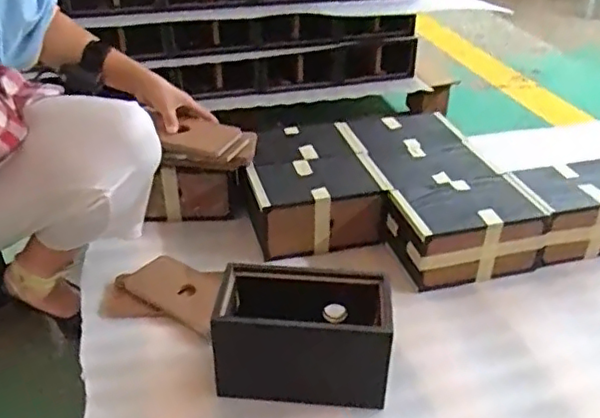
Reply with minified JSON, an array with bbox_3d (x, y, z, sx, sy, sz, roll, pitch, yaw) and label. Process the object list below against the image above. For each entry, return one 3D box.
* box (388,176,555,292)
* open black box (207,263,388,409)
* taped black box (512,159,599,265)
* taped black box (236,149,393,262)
[{"bbox_3d":[0.271,0.032,1.005,0.226,0.104,0.142,-7,35,-11],"label":"box"},{"bbox_3d":[0.006,0.158,0.786,0.212,0.122,0.130,3,35,4],"label":"open black box"},{"bbox_3d":[0.481,0.001,1.071,0.215,0.117,0.146,-10,36,-14],"label":"taped black box"},{"bbox_3d":[0.029,-0.011,1.071,0.240,0.100,0.152,-8,35,-12],"label":"taped black box"}]

